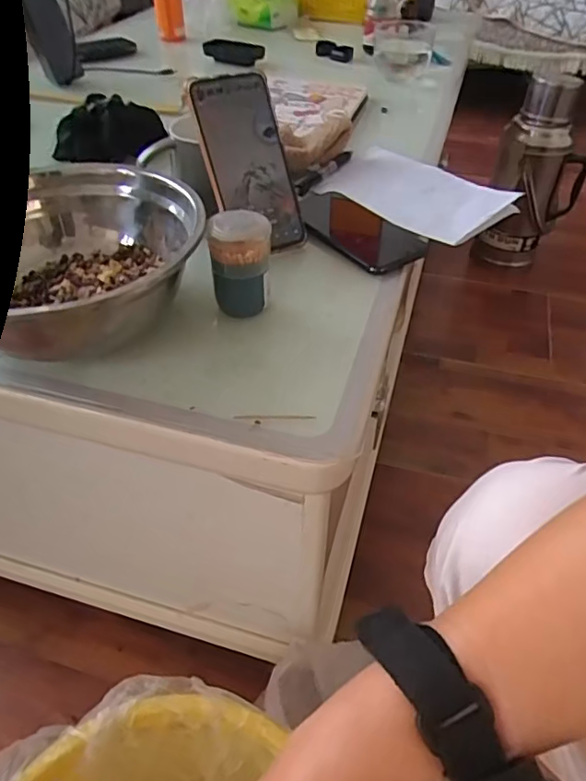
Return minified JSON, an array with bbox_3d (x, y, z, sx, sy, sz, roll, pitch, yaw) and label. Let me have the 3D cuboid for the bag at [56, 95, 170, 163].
[{"bbox_3d":[-0.221,-0.312,0.669,0.130,0.061,0.093,-17,48,-17],"label":"bag"}]

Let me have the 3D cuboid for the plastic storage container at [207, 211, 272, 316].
[{"bbox_3d":[-0.040,-0.101,0.440,0.045,0.073,0.047,0,46,-1],"label":"plastic storage container"}]

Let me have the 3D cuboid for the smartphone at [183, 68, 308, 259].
[{"bbox_3d":[-0.040,-0.204,0.501,0.077,0.156,0.009,-22,15,-20],"label":"smartphone"}]

